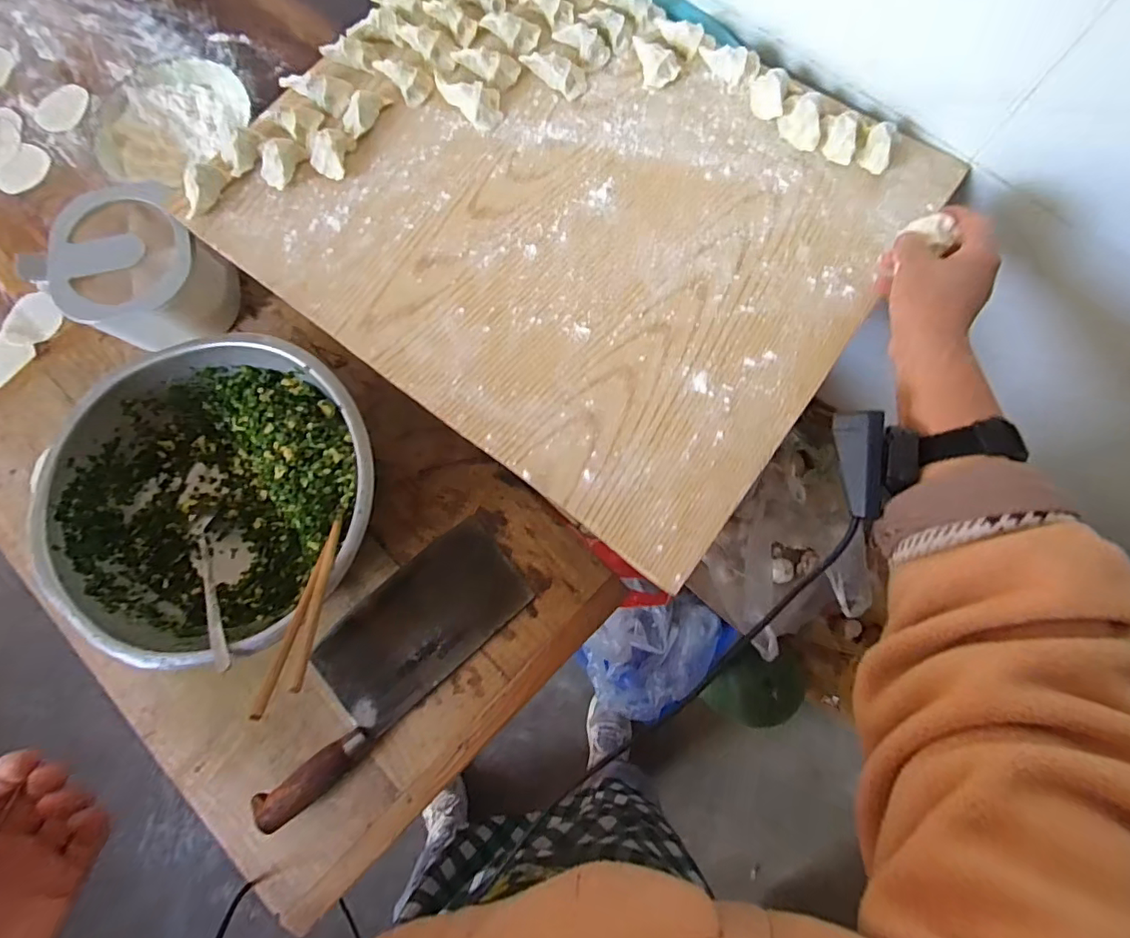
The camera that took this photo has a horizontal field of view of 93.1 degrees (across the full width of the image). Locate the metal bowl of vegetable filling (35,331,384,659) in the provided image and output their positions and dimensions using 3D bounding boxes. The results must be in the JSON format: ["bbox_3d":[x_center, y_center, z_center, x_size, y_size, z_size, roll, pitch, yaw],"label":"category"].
[{"bbox_3d":[-0.298,0.023,0.471,0.258,0.089,0.260,0,74,1],"label":"metal bowl of vegetable filling"}]

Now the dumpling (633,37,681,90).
[{"bbox_3d":[0.088,-0.395,0.512,0.034,0.020,0.058,-8,74,-1],"label":"dumpling"}]

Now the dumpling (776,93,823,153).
[{"bbox_3d":[0.212,-0.314,0.484,0.032,0.022,0.052,0,74,1],"label":"dumpling"}]

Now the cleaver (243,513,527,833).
[{"bbox_3d":[-0.165,0.171,0.482,0.285,0.020,0.098,-41,77,-10],"label":"cleaver"}]

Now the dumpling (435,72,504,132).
[{"bbox_3d":[-0.089,-0.353,0.505,0.034,0.024,0.071,-42,77,-10],"label":"dumpling"}]

